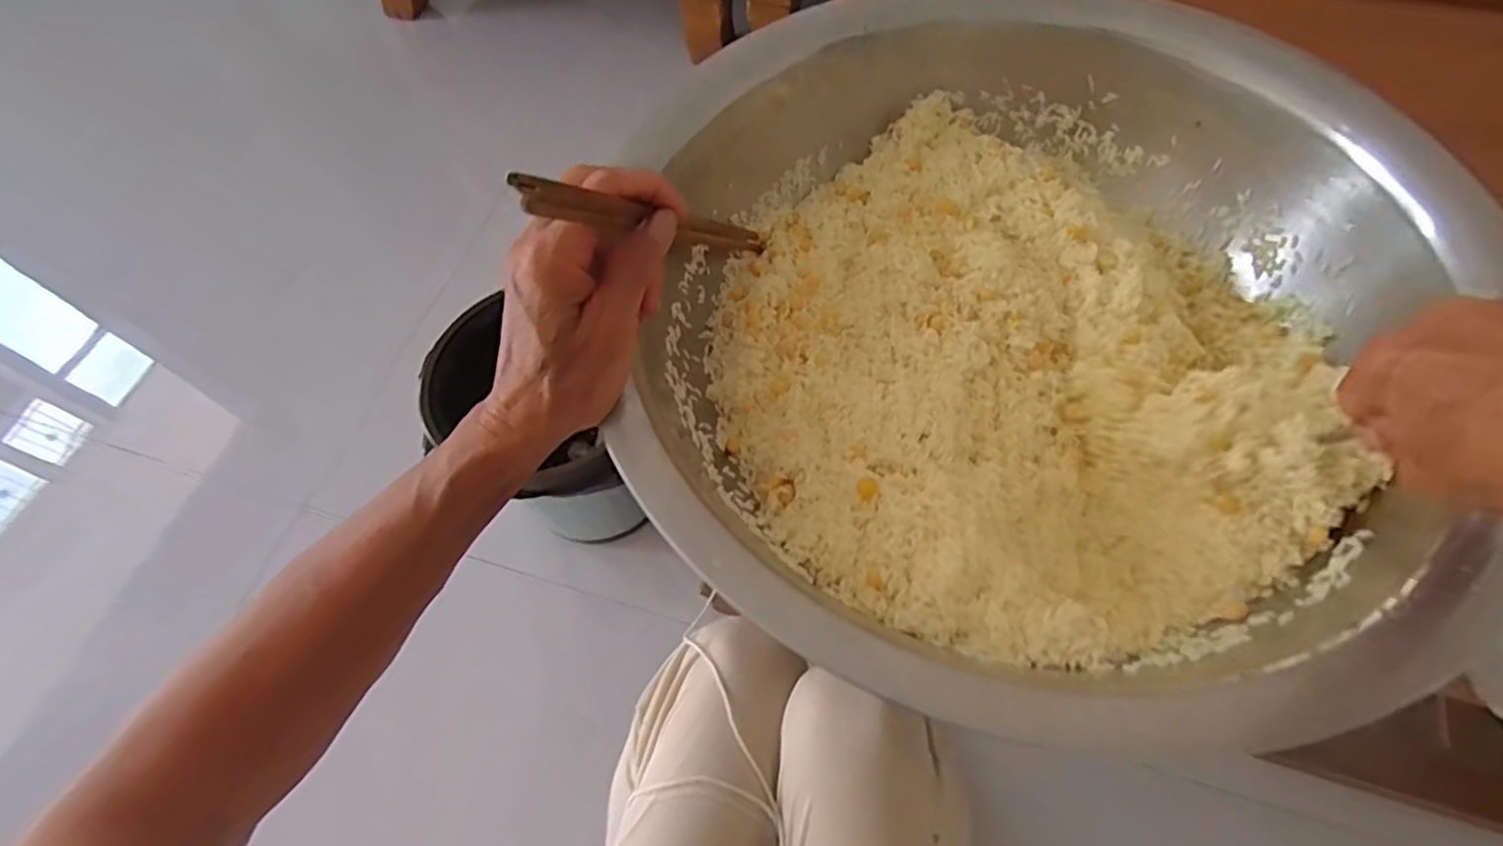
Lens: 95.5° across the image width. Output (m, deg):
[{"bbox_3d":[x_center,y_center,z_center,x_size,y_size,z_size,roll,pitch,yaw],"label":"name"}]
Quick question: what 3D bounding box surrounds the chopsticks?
[{"bbox_3d":[-0.036,-0.092,0.318,0.016,0.239,0.013,20,106,13],"label":"chopsticks"}]

